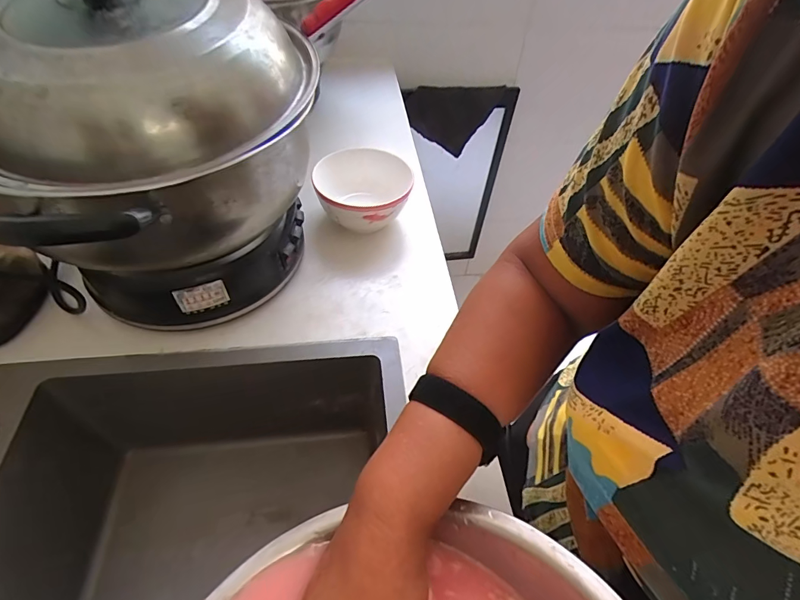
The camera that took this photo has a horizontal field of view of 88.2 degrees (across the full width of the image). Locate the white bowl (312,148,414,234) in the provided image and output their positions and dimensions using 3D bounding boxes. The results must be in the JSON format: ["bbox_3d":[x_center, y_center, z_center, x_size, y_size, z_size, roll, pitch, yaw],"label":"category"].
[{"bbox_3d":[-0.045,-0.138,0.564,0.113,0.088,0.113,2,50,-3],"label":"white bowl"}]

